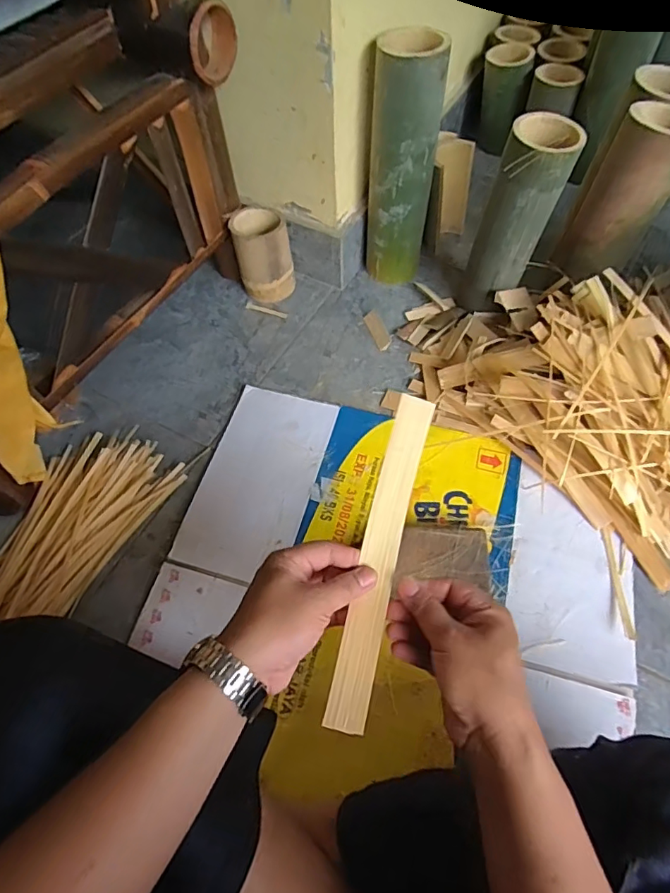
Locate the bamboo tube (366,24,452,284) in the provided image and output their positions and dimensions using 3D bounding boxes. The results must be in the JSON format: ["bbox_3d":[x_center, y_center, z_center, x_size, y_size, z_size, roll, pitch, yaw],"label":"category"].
[{"bbox_3d":[0.098,-0.400,0.750,0.089,0.323,0.082,1,58,2],"label":"bamboo tube"}]

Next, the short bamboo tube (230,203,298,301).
[{"bbox_3d":[-0.113,-0.303,0.817,0.087,0.126,0.079,-9,58,-4],"label":"short bamboo tube"}]

